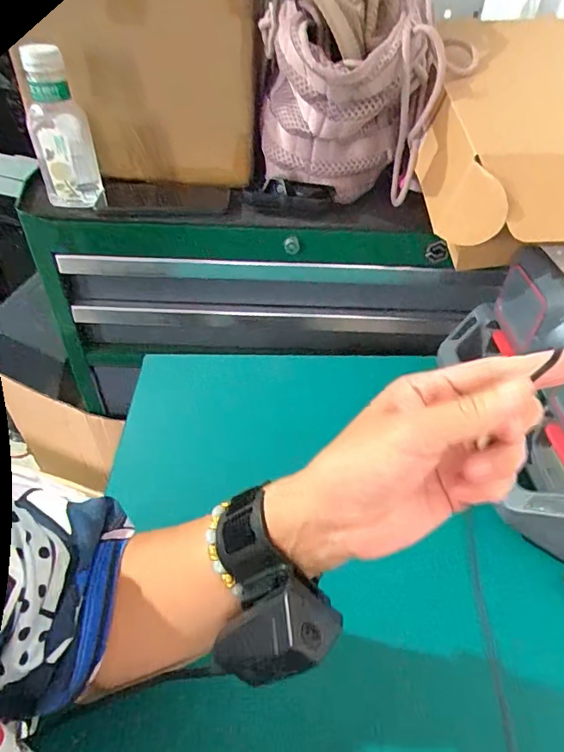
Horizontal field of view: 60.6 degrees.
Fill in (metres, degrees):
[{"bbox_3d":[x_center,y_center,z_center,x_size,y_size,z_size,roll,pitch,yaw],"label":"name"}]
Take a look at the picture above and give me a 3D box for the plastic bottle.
[{"bbox_3d":[-0.248,-0.273,0.539,0.060,0.152,0.049,-14,45,-18],"label":"plastic bottle"}]

